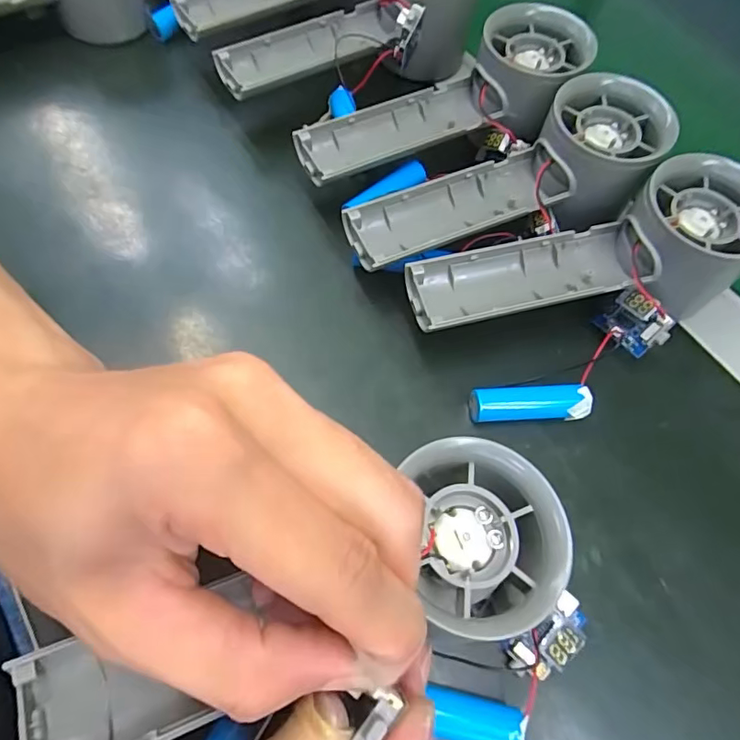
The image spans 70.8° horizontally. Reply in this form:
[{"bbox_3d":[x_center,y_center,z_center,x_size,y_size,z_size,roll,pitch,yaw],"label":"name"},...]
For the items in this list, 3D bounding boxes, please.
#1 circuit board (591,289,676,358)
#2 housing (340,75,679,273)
[{"bbox_3d":[0.120,-0.020,0.240,0.015,0.027,0.027,-39,70,-22],"label":"circuit board"},{"bbox_3d":[0.063,-0.092,0.248,0.154,0.040,0.056,-14,62,-11],"label":"housing"}]

